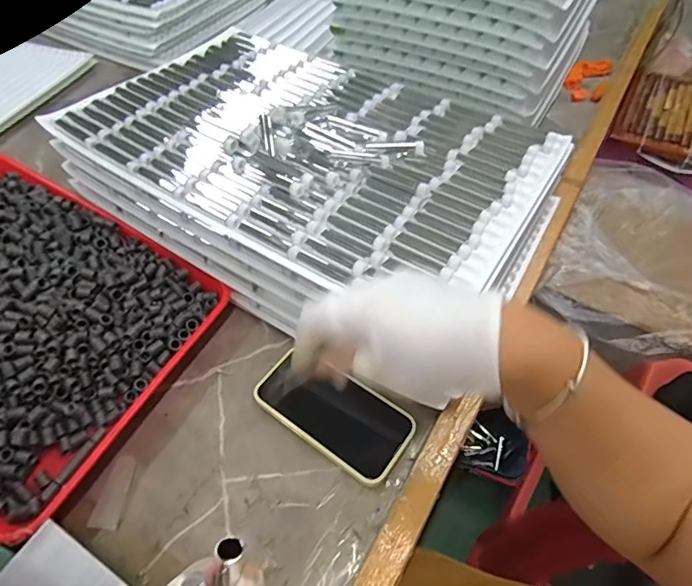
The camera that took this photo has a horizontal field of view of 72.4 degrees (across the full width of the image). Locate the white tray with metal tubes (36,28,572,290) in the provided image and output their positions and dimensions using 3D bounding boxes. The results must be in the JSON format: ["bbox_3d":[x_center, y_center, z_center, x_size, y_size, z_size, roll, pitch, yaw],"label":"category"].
[{"bbox_3d":[-0.036,-0.175,0.517,0.482,0.033,0.315,27,58,20],"label":"white tray with metal tubes"}]

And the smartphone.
[{"bbox_3d":[-0.011,0.111,0.449,0.145,0.013,0.076,30,59,21],"label":"smartphone"}]

